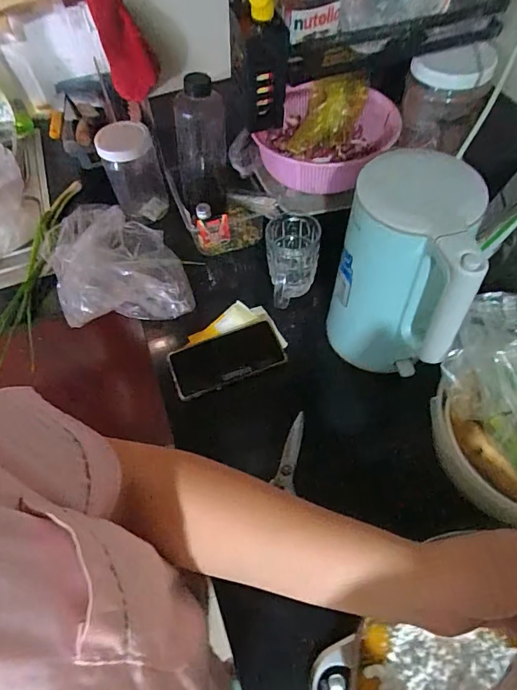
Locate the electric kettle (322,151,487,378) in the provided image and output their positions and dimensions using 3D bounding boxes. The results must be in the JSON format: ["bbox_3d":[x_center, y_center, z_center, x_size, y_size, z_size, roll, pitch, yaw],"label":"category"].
[{"bbox_3d":[0.162,-0.070,0.524,0.136,0.247,0.160,14,58,11],"label":"electric kettle"}]

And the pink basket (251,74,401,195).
[{"bbox_3d":[0.103,-0.321,0.655,0.199,0.102,0.181,13,58,10],"label":"pink basket"}]

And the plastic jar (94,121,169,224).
[{"bbox_3d":[-0.221,-0.303,0.772,0.091,0.164,0.096,-1,57,1],"label":"plastic jar"}]

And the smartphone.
[{"bbox_3d":[-0.046,0.019,0.627,0.159,0.016,0.078,-18,58,-10],"label":"smartphone"}]

